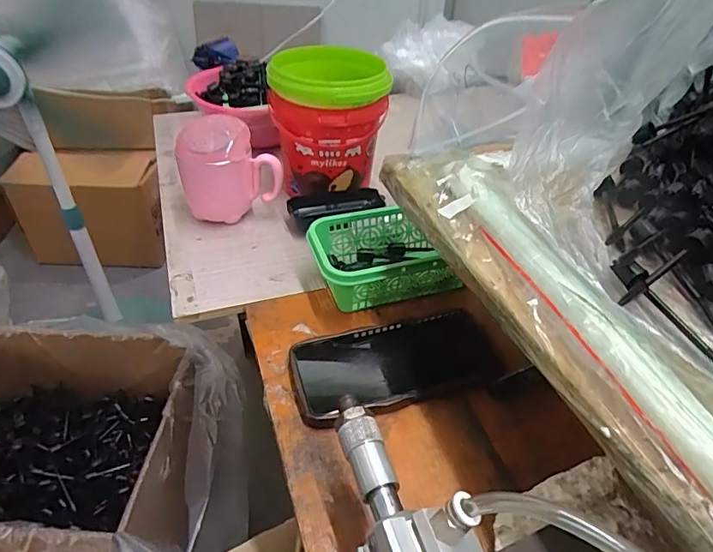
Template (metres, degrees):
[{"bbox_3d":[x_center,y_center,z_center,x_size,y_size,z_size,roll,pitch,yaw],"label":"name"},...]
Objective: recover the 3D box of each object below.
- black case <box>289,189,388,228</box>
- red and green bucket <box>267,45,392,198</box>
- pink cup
[{"bbox_3d":[-0.025,-0.085,0.580,0.113,0.028,0.025,-9,41,-14],"label":"black case"},{"bbox_3d":[-0.034,-0.186,0.578,0.131,0.133,0.139,-3,40,-7],"label":"red and green bucket"},{"bbox_3d":[-0.145,-0.122,0.548,0.104,0.111,0.070,-11,42,-17],"label":"pink cup"}]

